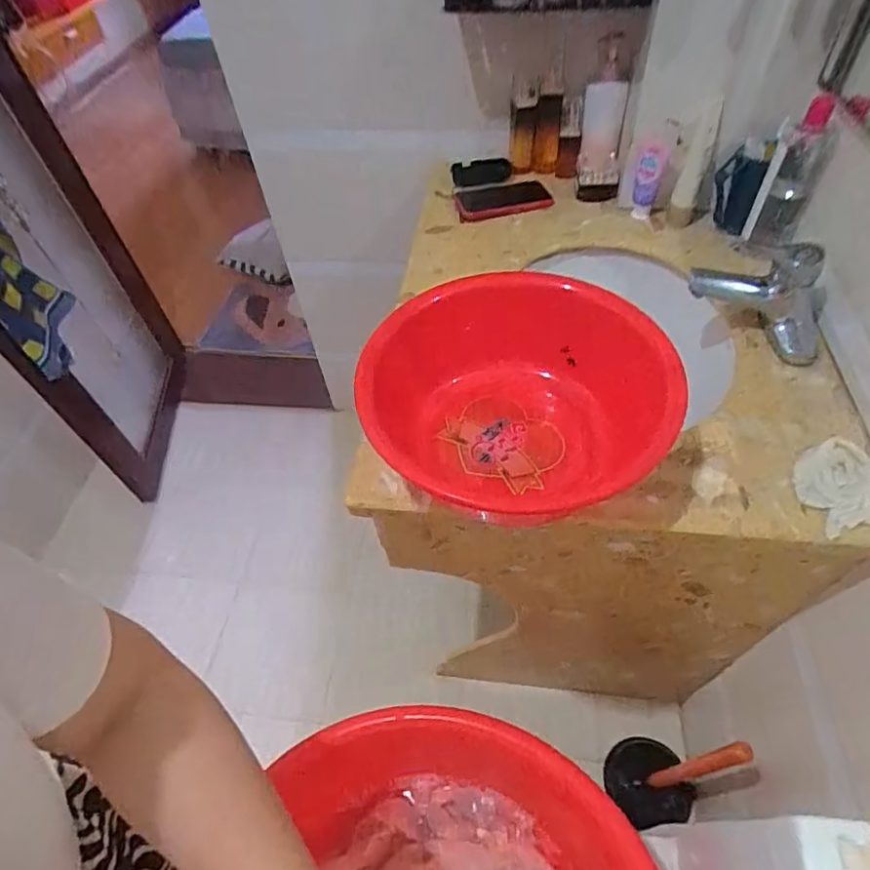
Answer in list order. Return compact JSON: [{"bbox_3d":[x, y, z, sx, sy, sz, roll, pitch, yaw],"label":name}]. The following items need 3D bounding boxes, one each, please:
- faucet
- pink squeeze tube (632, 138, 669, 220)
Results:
[{"bbox_3d":[0.424,-0.184,0.699,0.167,0.127,0.083,32,61,26],"label":"faucet"},{"bbox_3d":[0.352,-0.420,0.907,0.043,0.124,0.025,11,54,14],"label":"pink squeeze tube"}]

